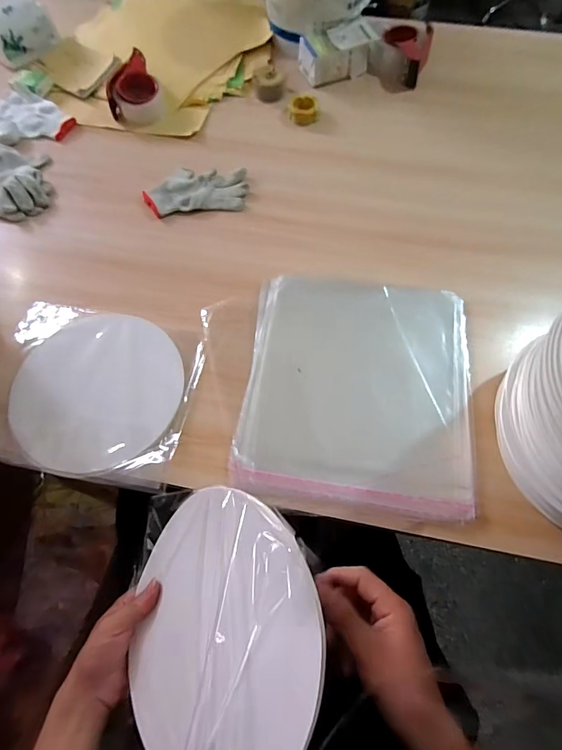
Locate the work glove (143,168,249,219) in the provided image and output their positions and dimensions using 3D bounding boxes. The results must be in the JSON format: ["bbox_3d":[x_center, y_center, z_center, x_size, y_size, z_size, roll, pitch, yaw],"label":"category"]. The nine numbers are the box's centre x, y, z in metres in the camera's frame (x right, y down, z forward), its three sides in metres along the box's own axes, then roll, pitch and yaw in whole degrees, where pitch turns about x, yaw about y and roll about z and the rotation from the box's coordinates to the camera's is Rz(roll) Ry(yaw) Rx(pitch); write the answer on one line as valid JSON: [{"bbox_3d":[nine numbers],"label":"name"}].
[{"bbox_3d":[-0.158,-0.346,0.746,0.185,0.016,0.107,-3,65,-2],"label":"work glove"}]

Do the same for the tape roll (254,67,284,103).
[{"bbox_3d":[-0.026,-0.641,0.871,0.060,0.035,0.063,0,65,0],"label":"tape roll"}]

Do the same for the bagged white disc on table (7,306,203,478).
[{"bbox_3d":[-0.271,0.016,0.574,0.276,0.017,0.239,9,65,4],"label":"bagged white disc on table"}]

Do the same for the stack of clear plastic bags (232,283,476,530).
[{"bbox_3d":[0.112,0.006,0.582,0.318,0.012,0.349,7,65,3],"label":"stack of clear plastic bags"}]

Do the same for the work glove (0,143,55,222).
[{"bbox_3d":[-0.525,-0.371,0.746,0.190,0.038,0.152,9,65,4],"label":"work glove"}]

